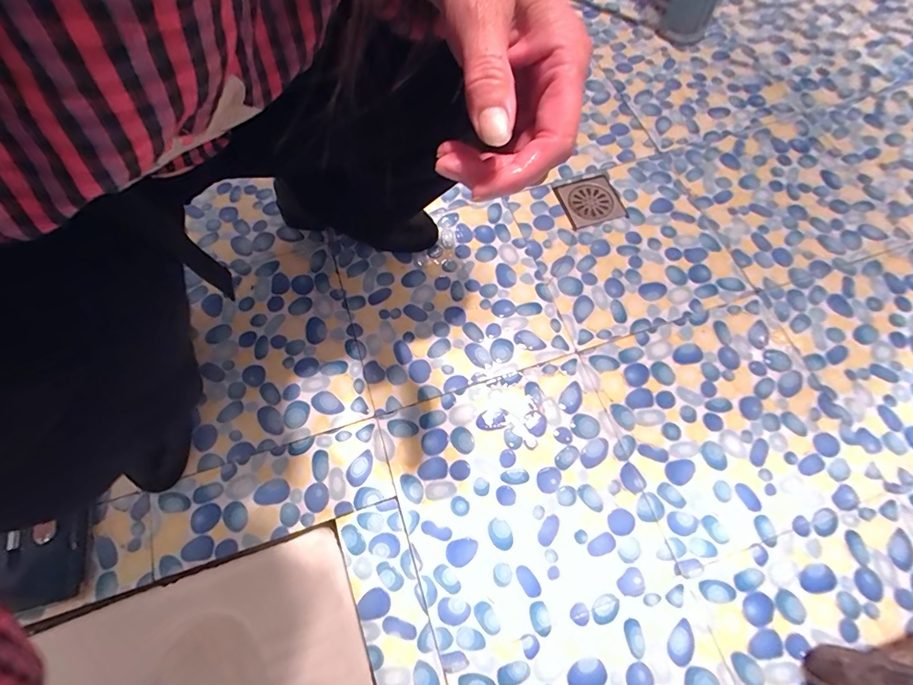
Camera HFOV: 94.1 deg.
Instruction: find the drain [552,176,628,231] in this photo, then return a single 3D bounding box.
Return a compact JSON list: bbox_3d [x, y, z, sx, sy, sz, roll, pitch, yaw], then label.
[{"bbox_3d":[0.224,-0.238,0.720,0.097,0.010,0.096,-17,68,-8],"label":"drain"}]

